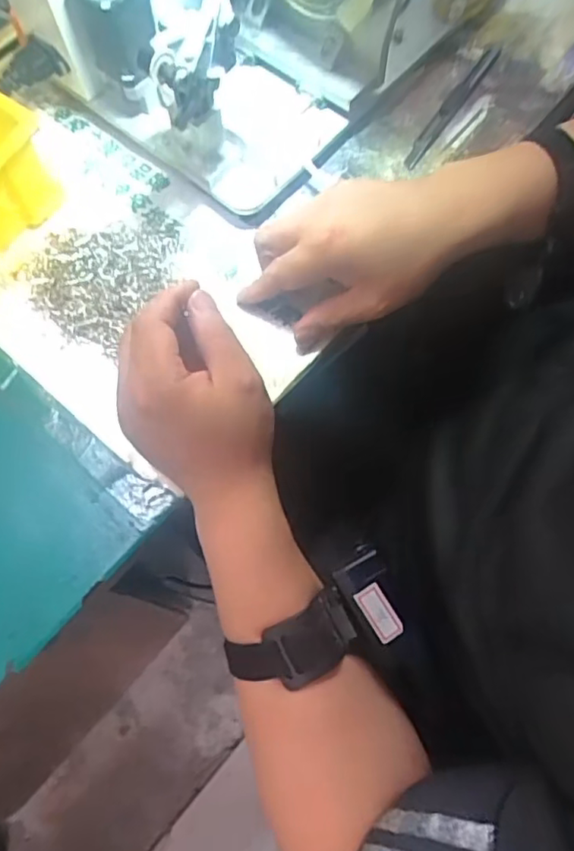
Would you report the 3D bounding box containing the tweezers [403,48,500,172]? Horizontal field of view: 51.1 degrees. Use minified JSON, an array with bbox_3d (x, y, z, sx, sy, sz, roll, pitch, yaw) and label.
[{"bbox_3d":[0.136,-0.265,0.494,0.013,0.004,0.150,32,74,13],"label":"tweezers"}]

